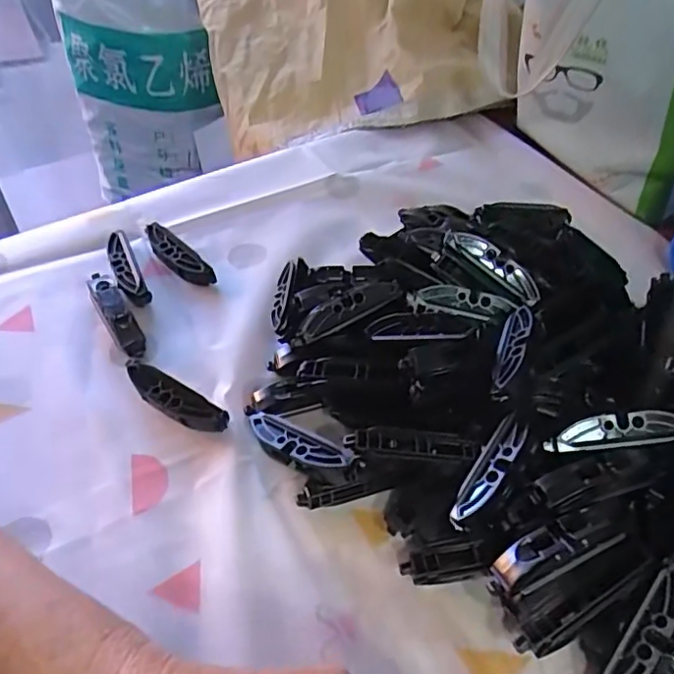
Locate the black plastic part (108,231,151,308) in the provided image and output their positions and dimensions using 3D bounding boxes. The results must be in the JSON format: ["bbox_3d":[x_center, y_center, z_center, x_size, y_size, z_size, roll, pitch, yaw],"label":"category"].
[{"bbox_3d":[-0.161,-0.051,0.446,0.019,0.016,0.076,-21,53,-19],"label":"black plastic part"}]

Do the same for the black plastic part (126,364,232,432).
[{"bbox_3d":[-0.102,0.041,0.366,0.072,0.018,0.017,23,52,16],"label":"black plastic part"}]

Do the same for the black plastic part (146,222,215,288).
[{"bbox_3d":[-0.128,-0.063,0.463,0.020,0.019,0.078,-35,59,-28],"label":"black plastic part"}]

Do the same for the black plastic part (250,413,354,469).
[{"bbox_3d":[-0.025,0.065,0.340,0.073,0.016,0.020,17,49,32],"label":"black plastic part"}]

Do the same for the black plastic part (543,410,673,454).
[{"bbox_3d":[0.155,0.052,0.320,0.077,0.008,0.019,-3,78,2],"label":"black plastic part"}]

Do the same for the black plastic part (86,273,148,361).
[{"bbox_3d":[-0.159,-0.019,0.416,0.019,0.018,0.080,-25,55,-22],"label":"black plastic part"}]

